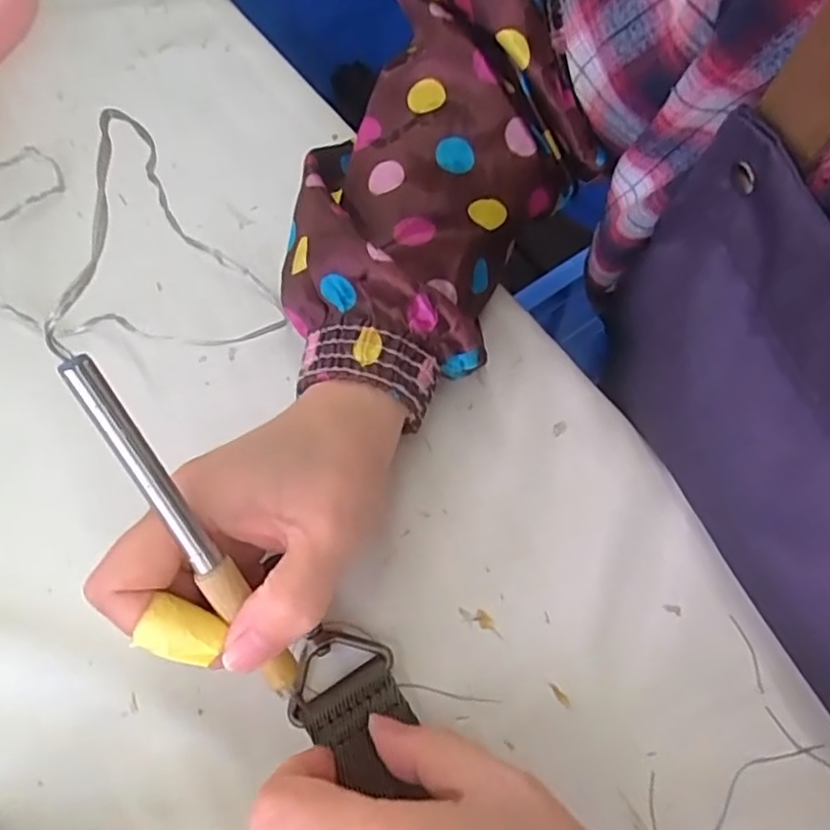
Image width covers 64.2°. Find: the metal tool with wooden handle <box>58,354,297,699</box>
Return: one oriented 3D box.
[{"bbox_3d":[-0.066,0.036,0.198,0.010,0.121,0.007,-31,19,-14],"label":"metal tool with wooden handle"}]

